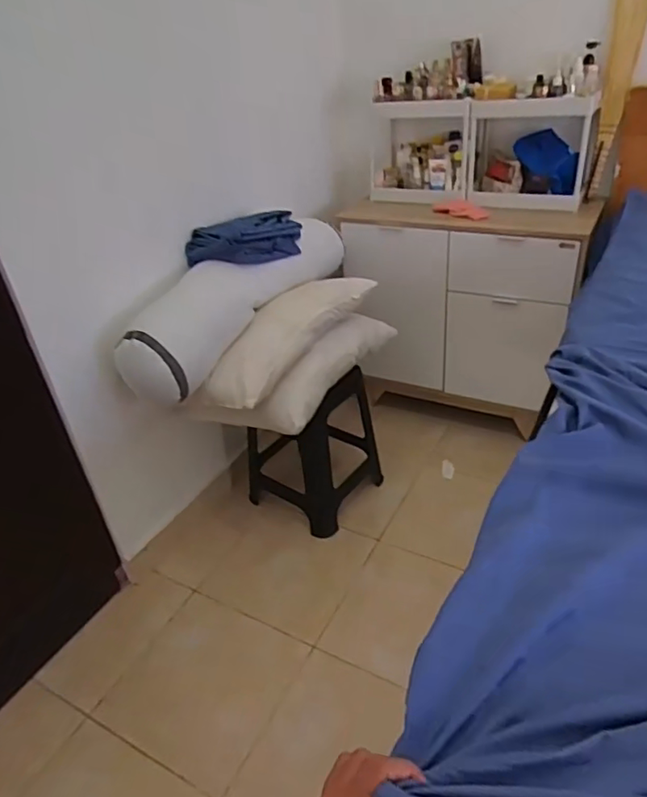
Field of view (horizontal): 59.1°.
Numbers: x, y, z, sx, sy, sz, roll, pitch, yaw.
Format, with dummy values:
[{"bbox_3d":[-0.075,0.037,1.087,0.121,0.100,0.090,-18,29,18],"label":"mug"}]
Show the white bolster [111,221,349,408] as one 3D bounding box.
[{"bbox_3d":[-0.230,-0.274,1.539,0.194,0.215,0.793,14,38,28],"label":"white bolster"}]

